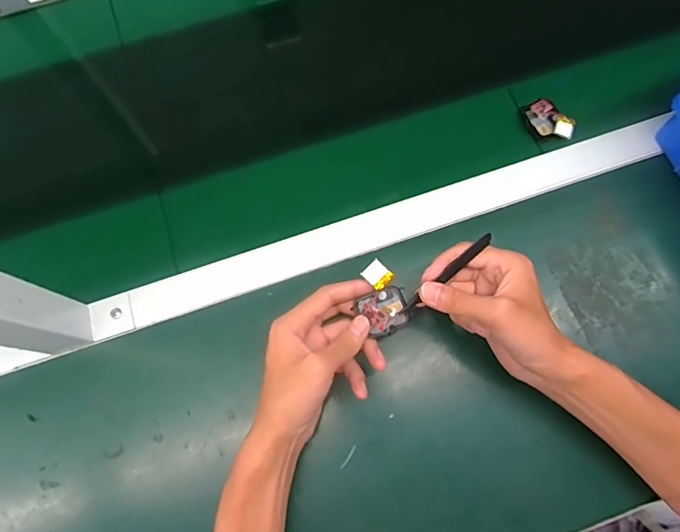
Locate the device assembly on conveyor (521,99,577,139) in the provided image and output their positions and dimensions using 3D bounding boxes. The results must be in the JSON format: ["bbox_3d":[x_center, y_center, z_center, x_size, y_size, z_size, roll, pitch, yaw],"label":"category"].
[{"bbox_3d":[0.229,-0.160,0.495,0.033,0.017,0.058,-40,76,-10],"label":"device assembly on conveyor"}]

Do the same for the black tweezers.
[{"bbox_3d":[0.090,0.007,0.384,0.102,0.014,0.008,-38,76,-10],"label":"black tweezers"}]

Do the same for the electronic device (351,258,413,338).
[{"bbox_3d":[0.033,0.029,0.381,0.040,0.025,0.058,-22,74,-5],"label":"electronic device"}]

